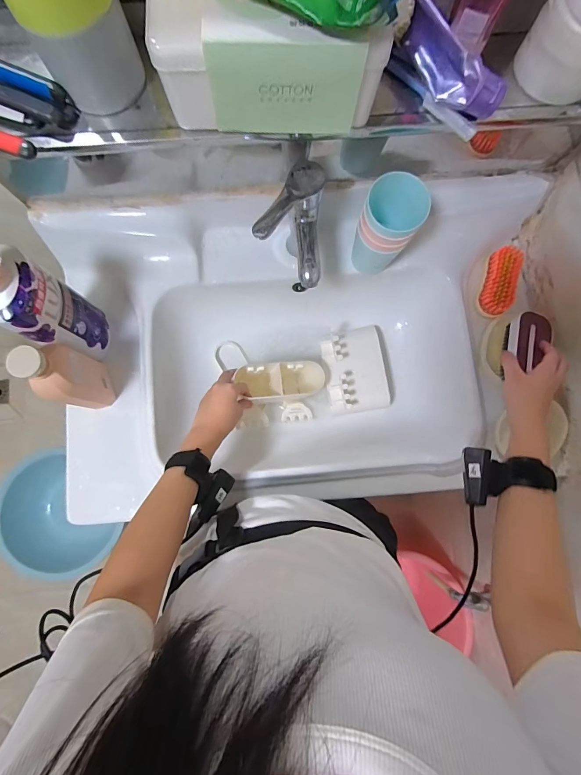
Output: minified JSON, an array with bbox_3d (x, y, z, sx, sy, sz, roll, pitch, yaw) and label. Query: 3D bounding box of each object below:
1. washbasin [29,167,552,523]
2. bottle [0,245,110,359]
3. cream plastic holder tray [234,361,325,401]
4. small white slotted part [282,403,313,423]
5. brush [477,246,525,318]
[{"bbox_3d":[0.027,-0.079,0.600,0.772,0.179,0.436,-9,83,-2],"label":"washbasin"},{"bbox_3d":[-0.306,-0.099,0.441,0.053,0.253,0.080,21,83,2],"label":"bottle"},{"bbox_3d":[-0.019,-0.013,0.642,0.170,0.053,0.070,0,81,-35],"label":"cream plastic holder tray"},{"bbox_3d":[0.012,0.047,0.654,0.058,0.010,0.036,-1,80,-21],"label":"small white slotted part"},{"bbox_3d":[0.352,-0.177,0.592,0.047,0.035,0.112,16,83,1],"label":"brush"}]

